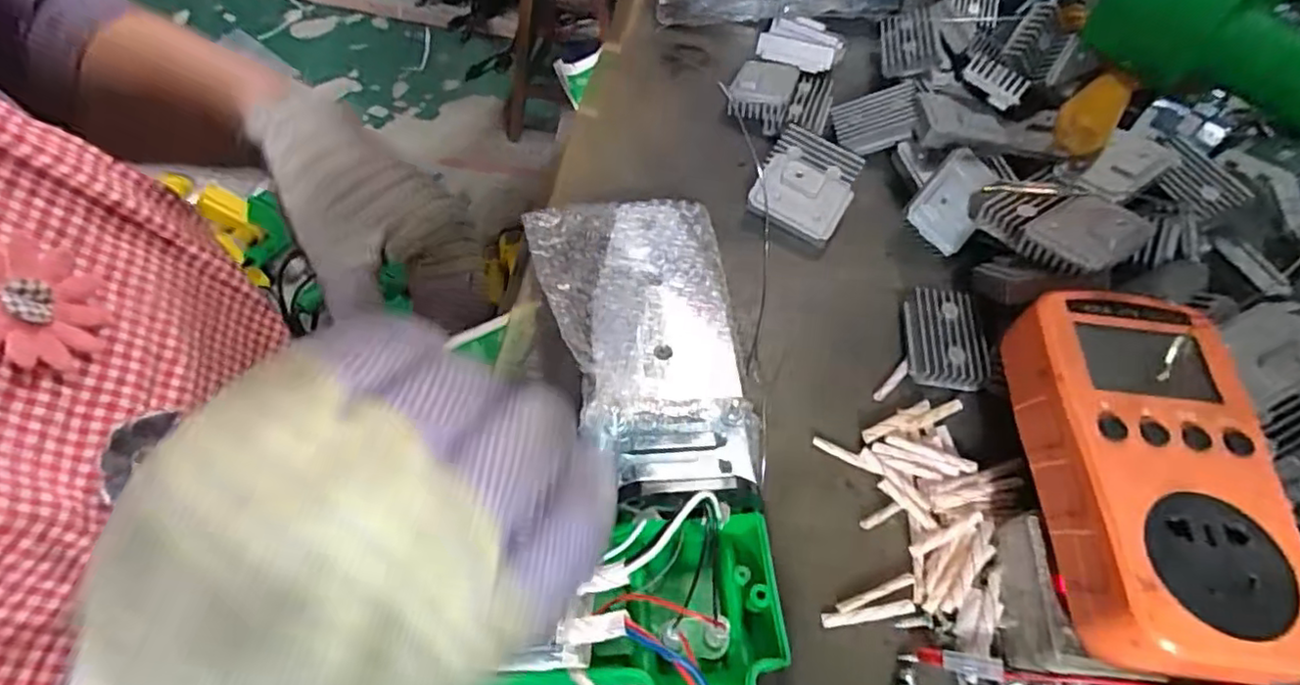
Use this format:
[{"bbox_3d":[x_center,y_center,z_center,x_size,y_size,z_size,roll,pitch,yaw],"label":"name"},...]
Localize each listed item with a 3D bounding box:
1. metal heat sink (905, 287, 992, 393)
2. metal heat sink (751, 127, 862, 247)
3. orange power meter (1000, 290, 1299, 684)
[{"bbox_3d":[0.136,-0.003,0.293,0.033,0.010,0.045,7,60,2],"label":"metal heat sink"},{"bbox_3d":[0.080,-0.079,0.330,0.046,0.022,0.056,27,63,13],"label":"metal heat sink"},{"bbox_3d":[0.165,0.042,0.218,0.069,0.032,0.126,8,60,3],"label":"orange power meter"}]

